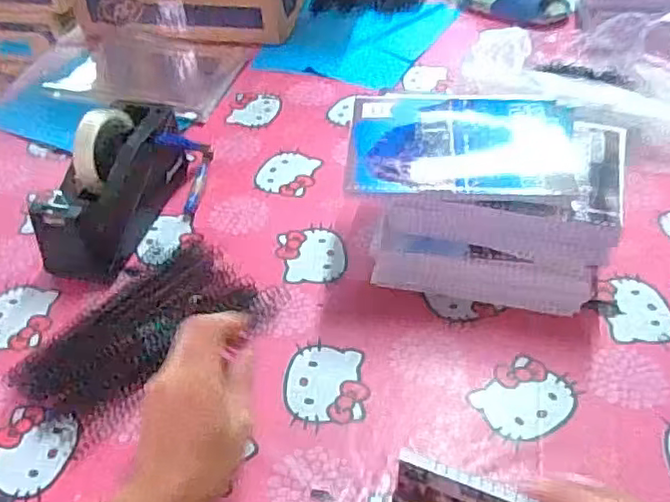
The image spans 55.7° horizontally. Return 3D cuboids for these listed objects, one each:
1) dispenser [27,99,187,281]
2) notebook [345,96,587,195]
[{"bbox_3d":[-0.237,-0.073,0.678,0.073,0.114,0.203,9,46,12],"label":"dispenser"},{"bbox_3d":[0.119,-0.100,0.583,0.208,0.009,0.142,1,47,4],"label":"notebook"}]

